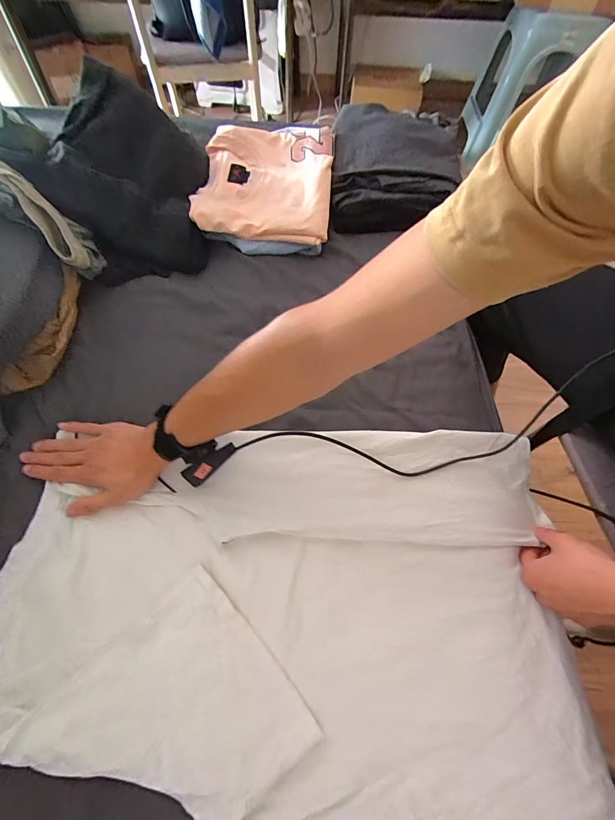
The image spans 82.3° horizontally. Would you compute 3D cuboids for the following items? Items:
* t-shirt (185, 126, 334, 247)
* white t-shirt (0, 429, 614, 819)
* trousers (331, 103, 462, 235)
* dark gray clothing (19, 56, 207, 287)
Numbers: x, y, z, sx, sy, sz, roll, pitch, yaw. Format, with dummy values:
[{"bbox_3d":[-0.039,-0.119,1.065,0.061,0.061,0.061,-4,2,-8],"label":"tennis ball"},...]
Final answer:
[{"bbox_3d":[-0.083,-0.469,0.712,0.264,0.044,0.326,5,63,0],"label":"t-shirt"},{"bbox_3d":[-0.016,0.206,0.410,0.629,0.044,0.393,3,66,-2],"label":"white t-shirt"},{"bbox_3d":[0.184,-0.521,0.741,0.255,0.069,0.337,4,63,0],"label":"trousers"},{"bbox_3d":[-0.324,-0.436,0.640,0.253,0.121,0.389,-4,64,-5],"label":"dark gray clothing"}]

